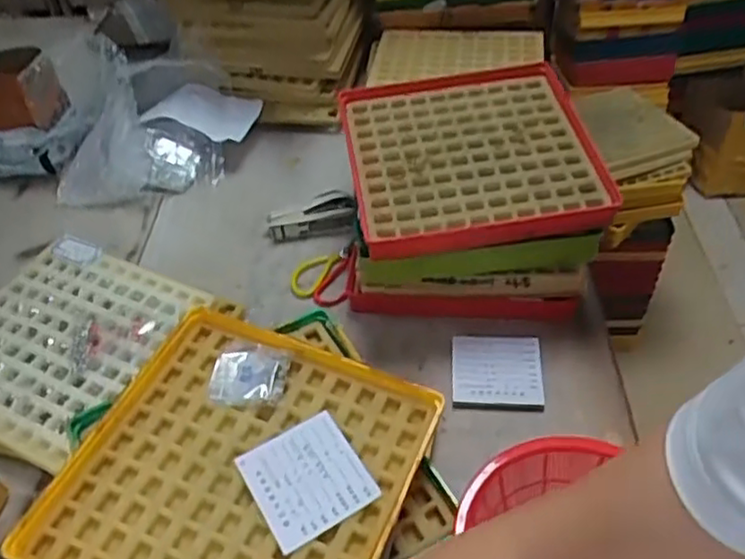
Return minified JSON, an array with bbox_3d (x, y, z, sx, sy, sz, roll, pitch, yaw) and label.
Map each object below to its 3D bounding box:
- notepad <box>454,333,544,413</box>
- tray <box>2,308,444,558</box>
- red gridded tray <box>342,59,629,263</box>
[{"bbox_3d":[0.137,0.099,0.759,0.097,0.009,0.096,2,46,4],"label":"notepad"},{"bbox_3d":[-0.111,0.165,0.585,0.270,0.034,0.269,17,49,17],"label":"tray"},{"bbox_3d":[0.114,-0.151,0.808,0.281,0.051,0.281,-11,46,0],"label":"red gridded tray"}]

